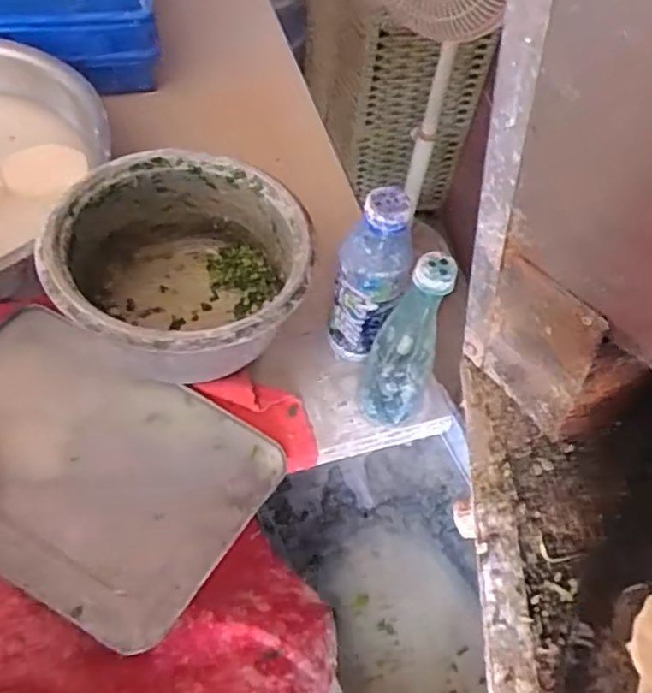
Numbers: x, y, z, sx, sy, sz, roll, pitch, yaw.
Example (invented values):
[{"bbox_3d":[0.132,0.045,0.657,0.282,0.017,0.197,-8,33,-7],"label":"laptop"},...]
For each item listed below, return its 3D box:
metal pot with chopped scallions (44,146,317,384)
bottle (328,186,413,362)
[{"bbox_3d":[-0.143,-0.071,0.678,0.242,0.143,0.246,2,57,-3],"label":"metal pot with chopped scallions"},{"bbox_3d":[0.043,-0.062,0.635,0.065,0.197,0.051,15,57,5],"label":"bottle"}]

